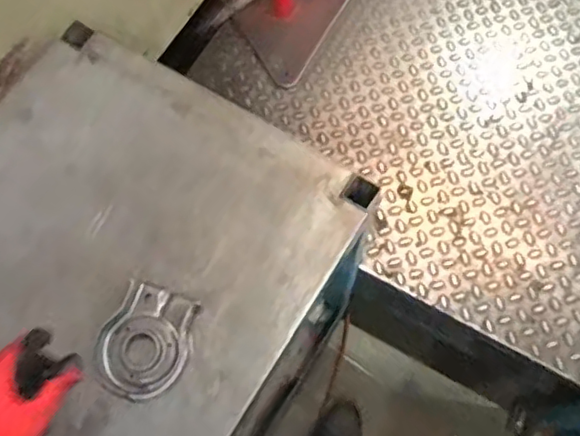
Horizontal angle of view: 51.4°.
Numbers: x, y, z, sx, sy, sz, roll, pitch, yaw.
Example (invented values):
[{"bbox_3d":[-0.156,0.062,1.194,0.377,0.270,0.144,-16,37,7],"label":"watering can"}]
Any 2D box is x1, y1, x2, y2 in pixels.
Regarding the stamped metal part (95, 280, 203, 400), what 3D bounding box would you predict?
[{"bbox_3d":[-0.166,0.143,0.692,0.102,0.017,0.125,19,70,9],"label":"stamped metal part"}]

